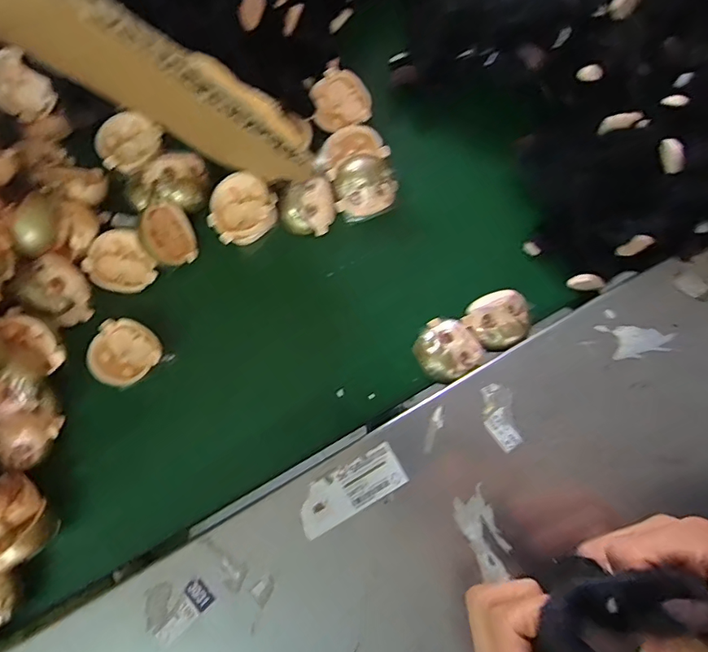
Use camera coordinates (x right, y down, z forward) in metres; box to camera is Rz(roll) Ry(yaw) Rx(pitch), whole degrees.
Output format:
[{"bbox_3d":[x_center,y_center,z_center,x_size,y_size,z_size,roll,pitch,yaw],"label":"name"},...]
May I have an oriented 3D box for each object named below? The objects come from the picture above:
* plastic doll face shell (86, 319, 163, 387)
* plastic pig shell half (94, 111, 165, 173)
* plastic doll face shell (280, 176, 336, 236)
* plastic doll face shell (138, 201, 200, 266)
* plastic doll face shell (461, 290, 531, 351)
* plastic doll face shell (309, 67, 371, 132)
[{"bbox_3d":[-0.174,0.021,0.366,0.050,0.017,0.047,0,78,1],"label":"plastic doll face shell"},{"bbox_3d":[-0.191,-0.158,0.408,0.054,0.018,0.044,-35,79,-6],"label":"plastic pig shell half"},{"bbox_3d":[-0.038,-0.101,0.399,0.042,0.022,0.044,7,78,3],"label":"plastic doll face shell"},{"bbox_3d":[-0.152,-0.071,0.384,0.023,0.049,0.046,-9,69,33],"label":"plastic doll face shell"},{"bbox_3d":[0.113,-0.006,0.371,0.046,0.018,0.044,0,78,1],"label":"plastic doll face shell"},{"bbox_3d":[-0.012,-0.194,0.410,0.047,0.017,0.049,-9,77,-1],"label":"plastic doll face shell"}]

